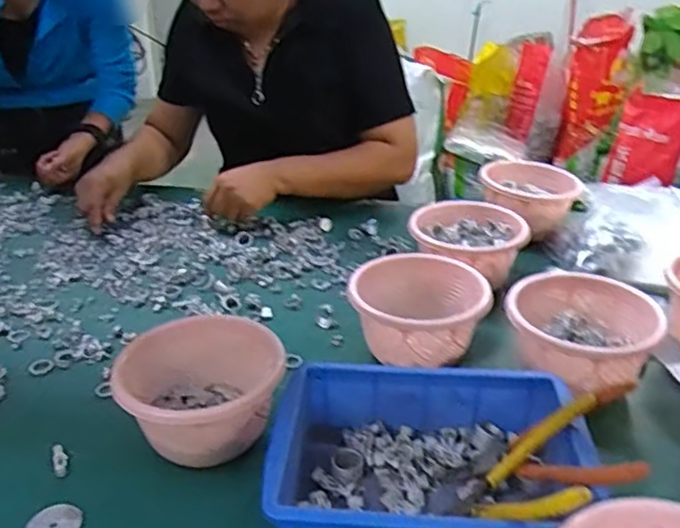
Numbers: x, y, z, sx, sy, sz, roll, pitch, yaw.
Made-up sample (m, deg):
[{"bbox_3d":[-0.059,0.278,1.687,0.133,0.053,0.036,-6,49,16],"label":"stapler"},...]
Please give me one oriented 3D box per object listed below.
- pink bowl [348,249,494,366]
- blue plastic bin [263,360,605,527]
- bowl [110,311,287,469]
[{"bbox_3d":[0.085,0.058,0.697,0.149,0.088,0.128,-1,28,-1],"label":"pink bowl"},{"bbox_3d":[0.070,0.173,0.522,0.247,0.083,0.176,2,28,4],"label":"blue plastic bin"},{"bbox_3d":[-0.123,0.122,0.574,0.126,0.090,0.122,0,28,0],"label":"bowl"}]

